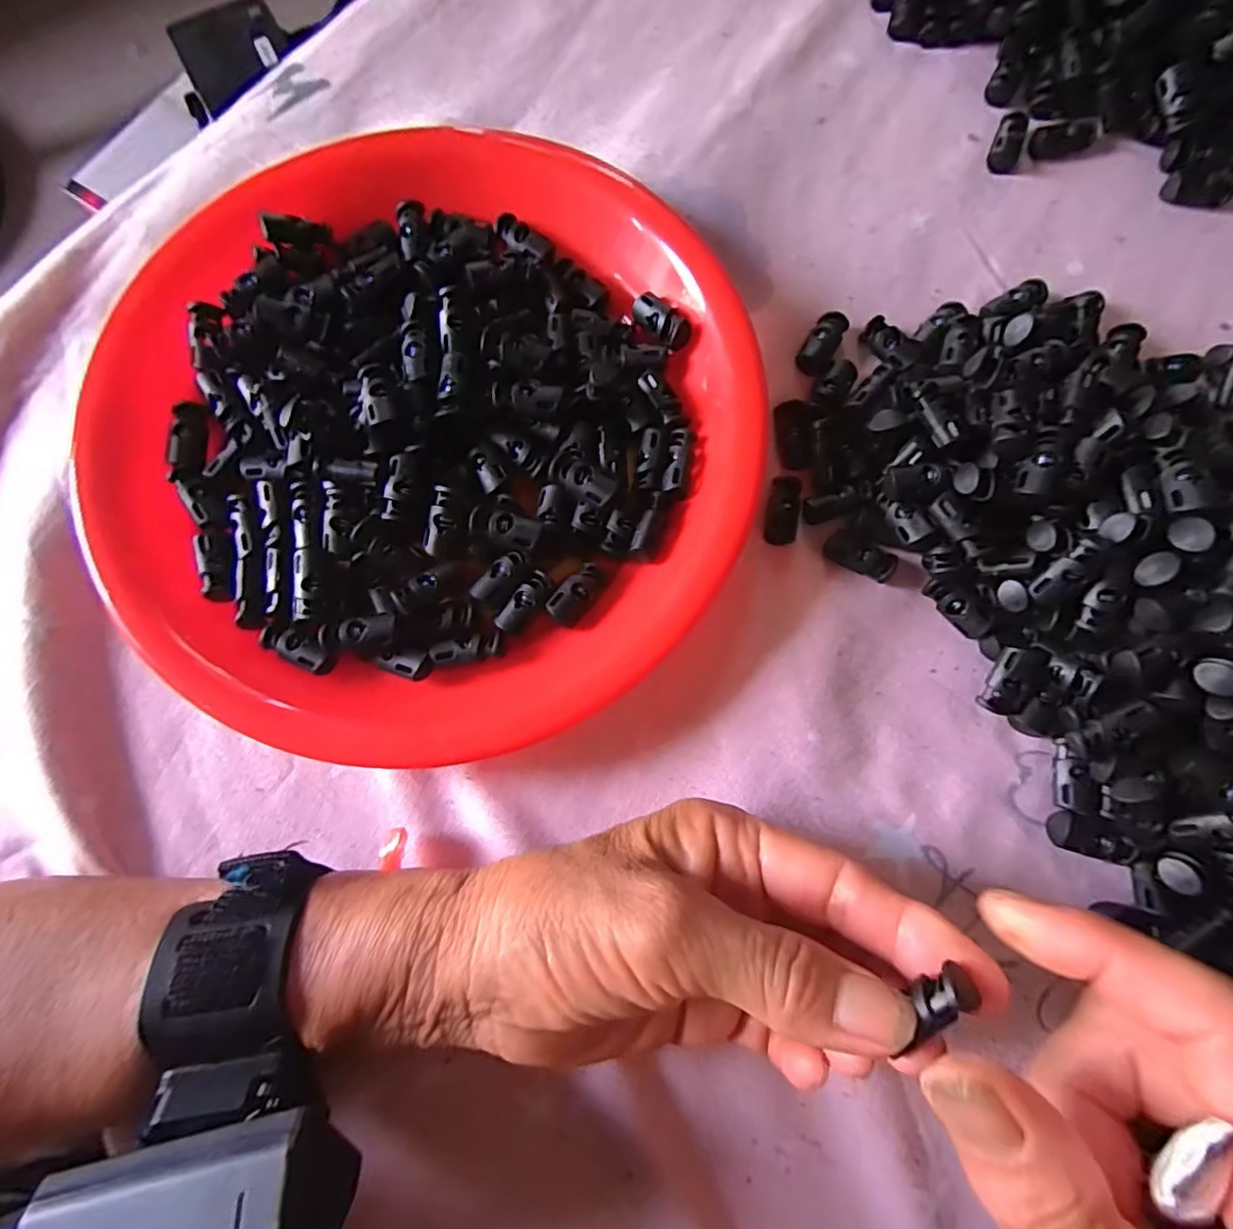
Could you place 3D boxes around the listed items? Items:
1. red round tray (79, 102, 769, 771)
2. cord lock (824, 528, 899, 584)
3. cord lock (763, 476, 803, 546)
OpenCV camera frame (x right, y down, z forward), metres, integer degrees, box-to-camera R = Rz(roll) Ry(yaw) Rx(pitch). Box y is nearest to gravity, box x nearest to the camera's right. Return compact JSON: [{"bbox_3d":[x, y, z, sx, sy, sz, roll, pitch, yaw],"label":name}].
[{"bbox_3d":[-0.081,-0.093,0.234,0.243,0.027,0.291,-24,80,-5],"label":"red round tray"},{"bbox_3d":[0.099,-0.024,0.234,0.027,0.007,0.014,24,80,5],"label":"cord lock"},{"bbox_3d":[0.070,-0.043,0.240,0.015,0.006,0.029,13,79,3],"label":"cord lock"}]

